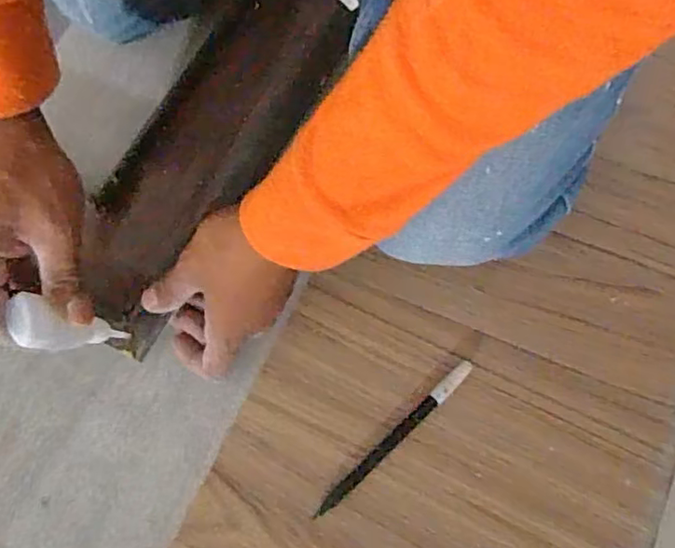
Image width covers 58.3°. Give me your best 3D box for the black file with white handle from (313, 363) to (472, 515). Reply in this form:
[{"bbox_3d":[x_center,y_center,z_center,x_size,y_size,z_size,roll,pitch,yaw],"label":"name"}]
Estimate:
[{"bbox_3d":[0.040,0.113,0.419,0.145,0.009,0.010,-42,75,-12],"label":"black file with white handle"}]

